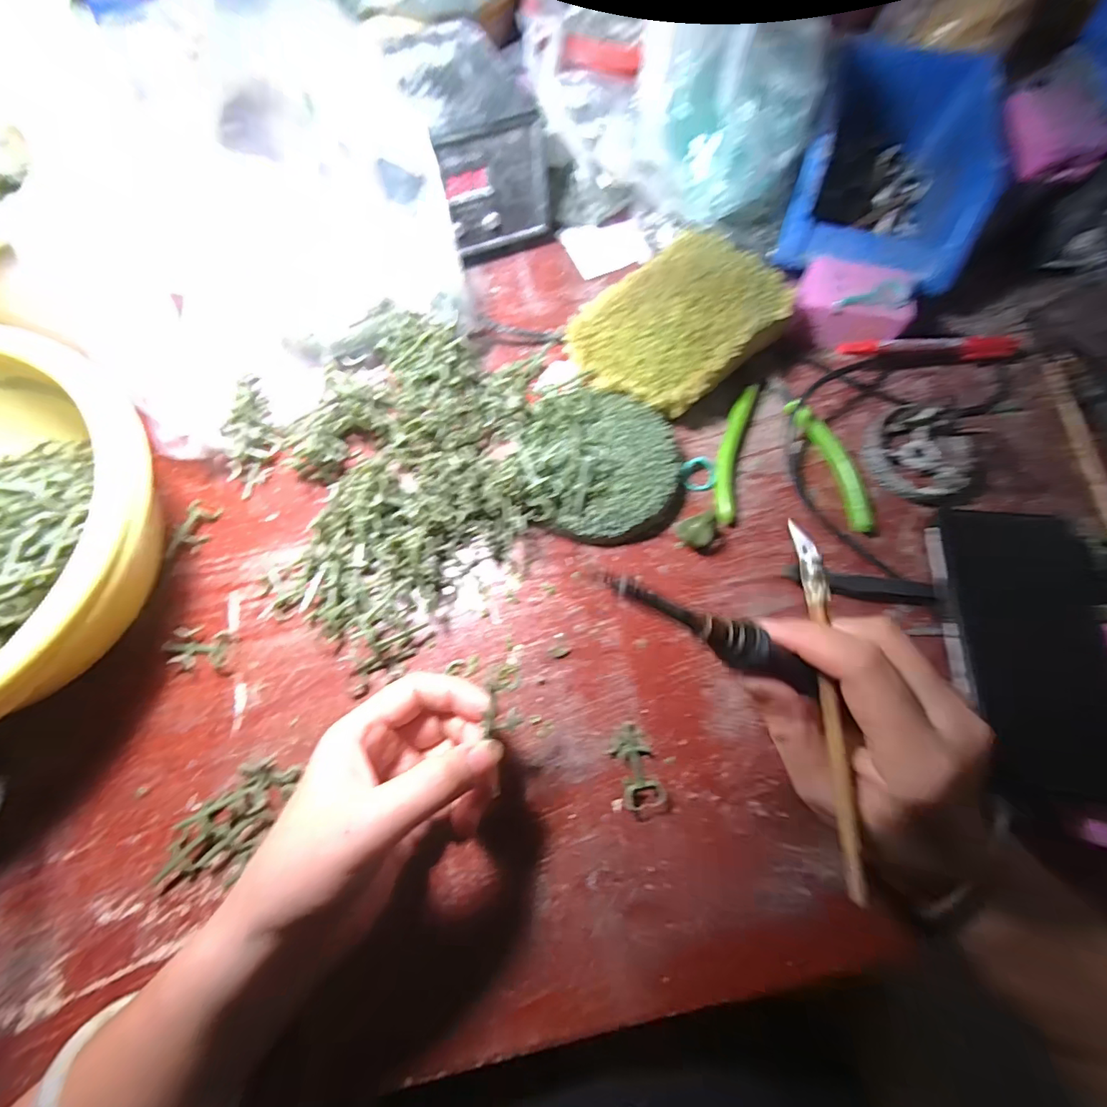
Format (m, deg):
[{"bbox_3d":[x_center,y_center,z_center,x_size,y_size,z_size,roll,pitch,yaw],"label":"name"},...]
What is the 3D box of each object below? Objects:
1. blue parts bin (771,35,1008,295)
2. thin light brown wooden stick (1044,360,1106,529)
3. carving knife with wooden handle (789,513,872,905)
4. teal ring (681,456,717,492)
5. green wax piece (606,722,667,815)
[{"bbox_3d":[0.245,-0.276,0.364,0.123,0.071,0.158,19,74,6],"label":"blue parts bin"},{"bbox_3d":[0.368,-0.076,0.337,0.013,0.005,0.133,0,73,0],"label":"thin light brown wooden stick"},{"bbox_3d":[0.119,0.061,0.212,0.009,0.012,0.157,-1,77,0],"label":"carving knife with wooden handle"},{"bbox_3d":[0.098,-0.054,0.331,0.022,0.009,0.022,0,73,0],"label":"teal ring"},{"bbox_3d":[0.046,0.119,0.271,0.023,0.008,0.046,-19,74,-6],"label":"green wax piece"}]

